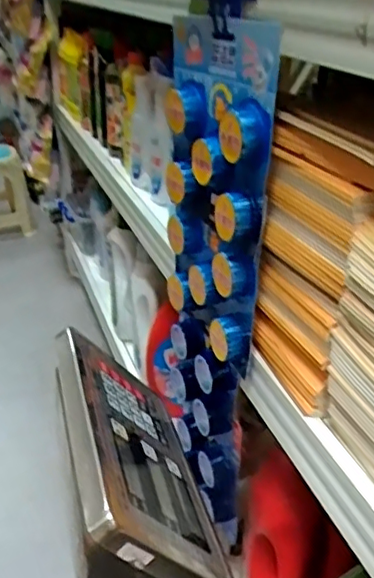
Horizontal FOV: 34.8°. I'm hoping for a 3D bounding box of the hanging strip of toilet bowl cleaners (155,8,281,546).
[{"bbox_3d":[0.024,0.018,0.734,0.064,0.624,0.191,-7,29,-14],"label":"hanging strip of toilet bowl cleaners"}]

